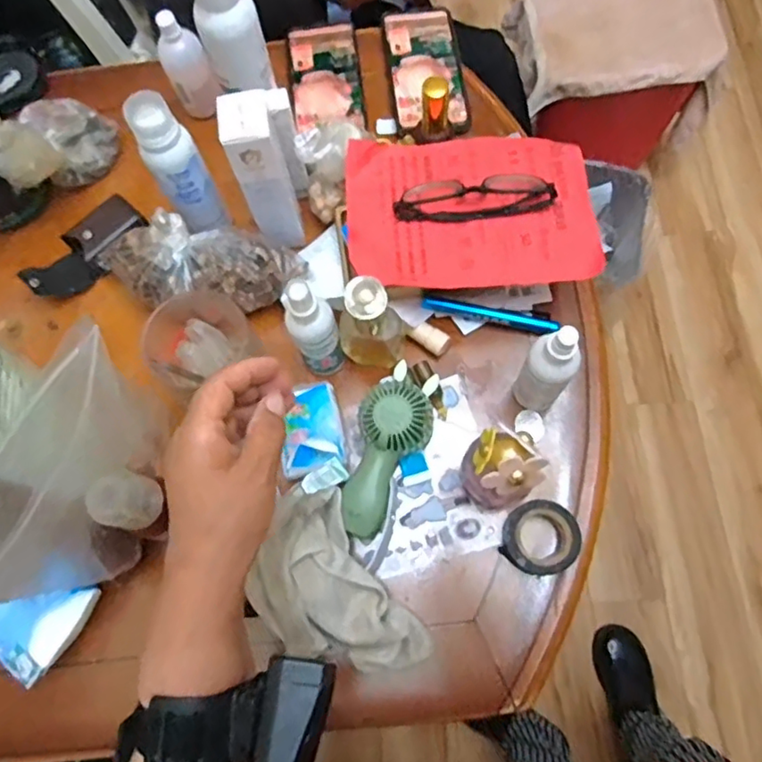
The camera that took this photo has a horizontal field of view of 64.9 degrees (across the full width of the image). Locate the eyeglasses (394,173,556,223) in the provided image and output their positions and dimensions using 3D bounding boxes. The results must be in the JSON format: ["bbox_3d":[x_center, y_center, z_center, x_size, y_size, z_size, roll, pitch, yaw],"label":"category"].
[{"bbox_3d":[0.079,-0.160,0.510,0.132,0.019,0.043,-4,73,0],"label":"eyeglasses"}]

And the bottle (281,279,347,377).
[{"bbox_3d":[-0.053,-0.039,0.493,0.037,0.125,0.039,-24,72,-4],"label":"bottle"}]

